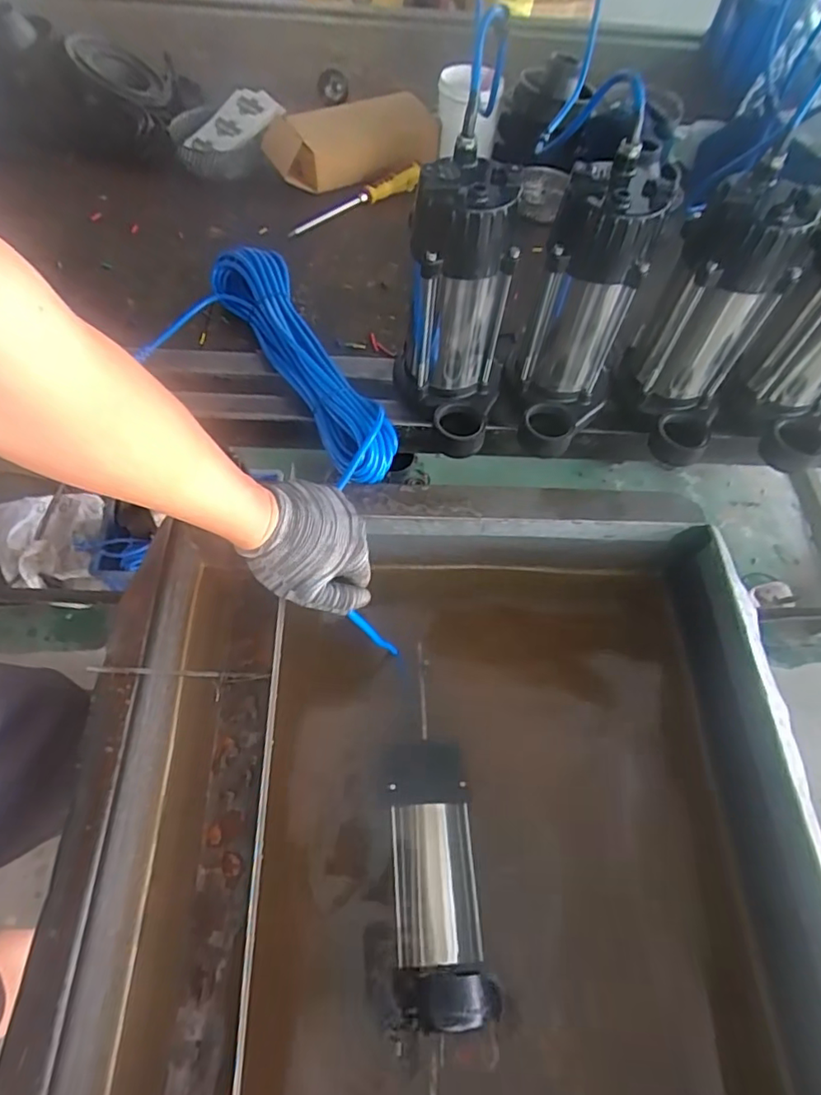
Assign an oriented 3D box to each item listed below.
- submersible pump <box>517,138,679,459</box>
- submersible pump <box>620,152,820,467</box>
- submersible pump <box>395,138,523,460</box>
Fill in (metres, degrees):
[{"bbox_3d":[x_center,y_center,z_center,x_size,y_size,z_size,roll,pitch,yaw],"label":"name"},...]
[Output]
[{"bbox_3d":[0.163,-0.219,0.549,0.100,0.220,0.142,17,61,6],"label":"submersible pump"},{"bbox_3d":[0.295,-0.211,0.550,0.096,0.219,0.149,-2,60,-4],"label":"submersible pump"},{"bbox_3d":[0.050,-0.223,0.549,0.096,0.227,0.152,-22,64,-15],"label":"submersible pump"}]

